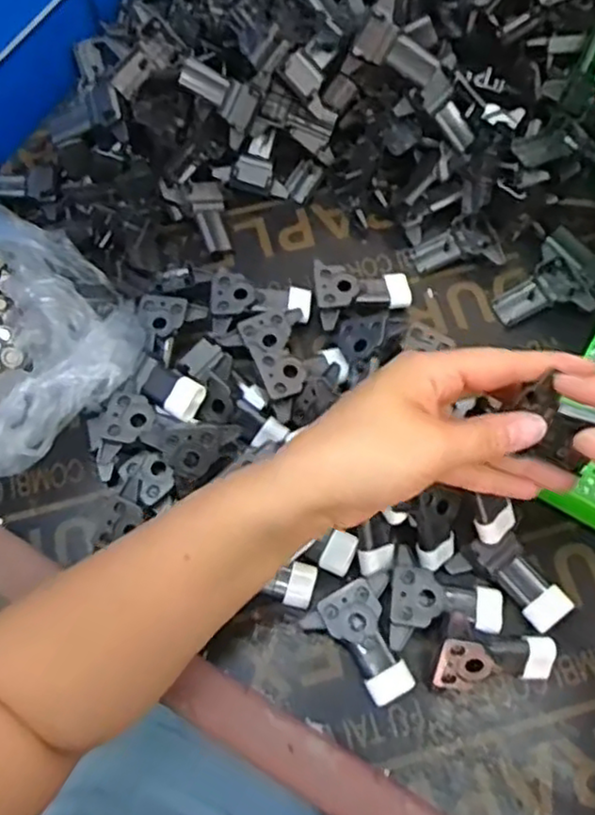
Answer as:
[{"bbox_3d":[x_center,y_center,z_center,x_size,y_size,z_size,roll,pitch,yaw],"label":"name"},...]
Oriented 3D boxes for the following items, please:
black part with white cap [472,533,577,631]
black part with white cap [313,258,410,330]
[{"bbox_3d":[0.129,0.101,0.395,0.031,0.017,0.060,-34,70,-11],"label":"black part with white cap"},{"bbox_3d":[0.045,-0.081,0.468,0.067,0.010,0.049,-6,68,-15],"label":"black part with white cap"}]

